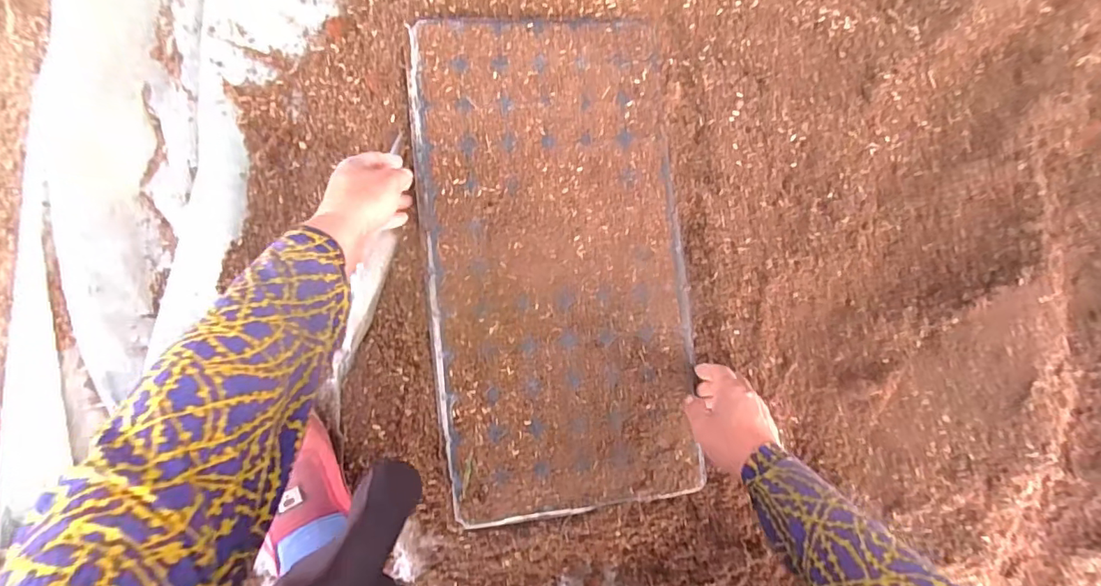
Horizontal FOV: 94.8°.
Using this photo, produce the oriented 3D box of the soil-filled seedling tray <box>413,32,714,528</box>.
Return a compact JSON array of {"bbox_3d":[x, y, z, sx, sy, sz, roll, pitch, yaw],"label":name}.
[{"bbox_3d":[0.009,-0.032,0.538,0.268,0.031,0.513,-6,85,-8],"label":"soil-filled seedling tray"}]

